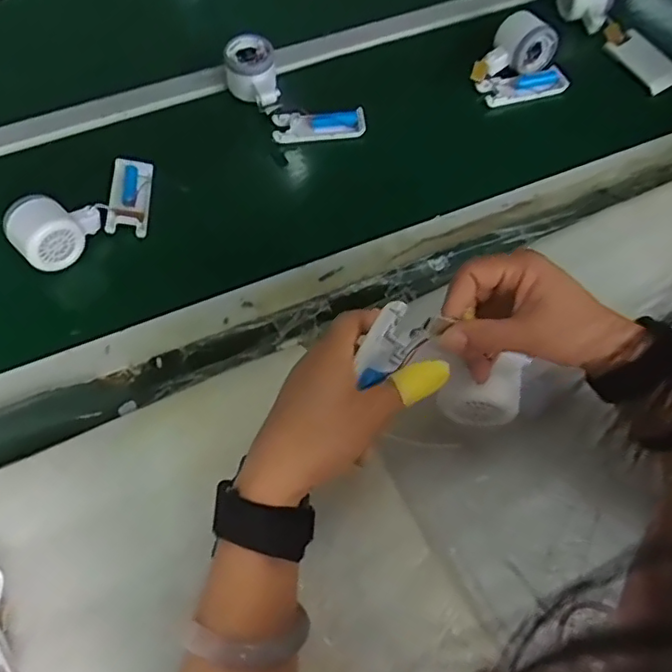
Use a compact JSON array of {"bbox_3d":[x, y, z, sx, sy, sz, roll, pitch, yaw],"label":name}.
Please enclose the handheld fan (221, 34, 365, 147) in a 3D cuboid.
[{"bbox_3d":[-0.061,-0.270,0.713,0.181,0.050,0.079,37,63,2],"label":"handheld fan"}]

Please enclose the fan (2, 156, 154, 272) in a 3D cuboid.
[{"bbox_3d":[-0.241,-0.124,0.624,0.086,0.052,0.164,32,50,19],"label":"fan"}]

